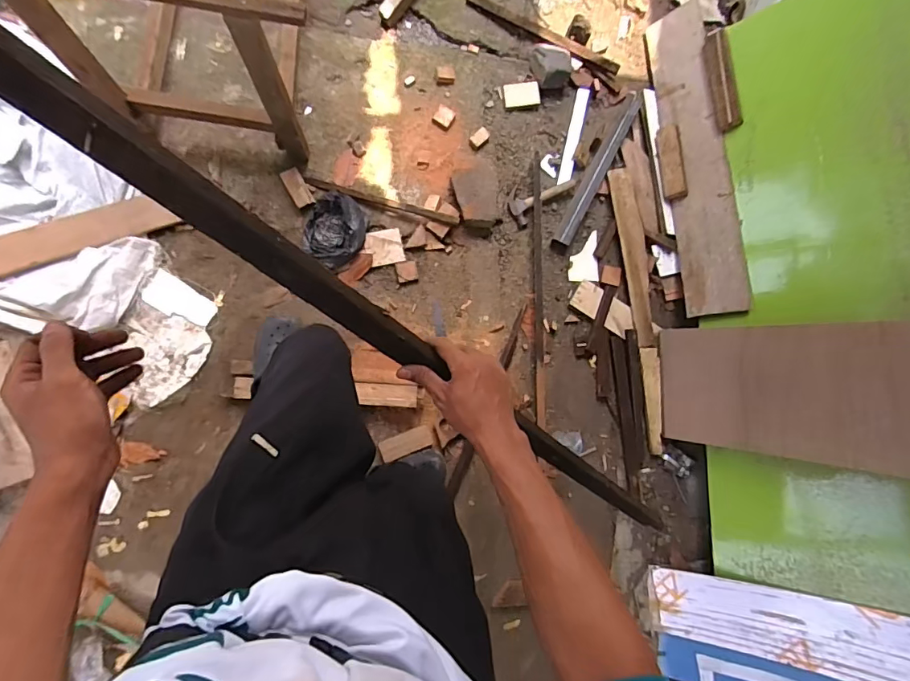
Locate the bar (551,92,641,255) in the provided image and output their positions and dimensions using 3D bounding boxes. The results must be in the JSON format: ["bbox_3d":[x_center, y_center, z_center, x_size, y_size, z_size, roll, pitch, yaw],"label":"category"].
[{"bbox_3d":[0.444,-0.532,1.457,0.062,0.064,0.561,29,81,-3],"label":"bar"}]

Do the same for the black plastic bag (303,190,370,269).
[{"bbox_3d":[-0.346,-0.312,1.342,0.169,0.079,0.204,12,82,-6],"label":"black plastic bag"}]

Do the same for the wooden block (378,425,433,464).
[{"bbox_3d":[-0.139,0.295,1.344,0.151,0.017,0.059,-22,87,-9],"label":"wooden block"}]

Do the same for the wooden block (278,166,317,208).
[{"bbox_3d":[-0.456,-0.442,1.368,0.059,0.036,0.117,-29,88,-9],"label":"wooden block"}]

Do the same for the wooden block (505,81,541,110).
[{"bbox_3d":[0.213,-0.779,1.494,0.111,0.016,0.083,-3,83,9],"label":"wooden block"}]

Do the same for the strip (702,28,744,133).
[{"bbox_3d":[0.778,-0.757,1.374,0.022,0.063,0.300,0,80,-51],"label":"strip"}]

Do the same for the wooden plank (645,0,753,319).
[{"bbox_3d":[0.728,-0.553,1.432,0.033,0.176,0.954,2,80,-38],"label":"wooden plank"}]

